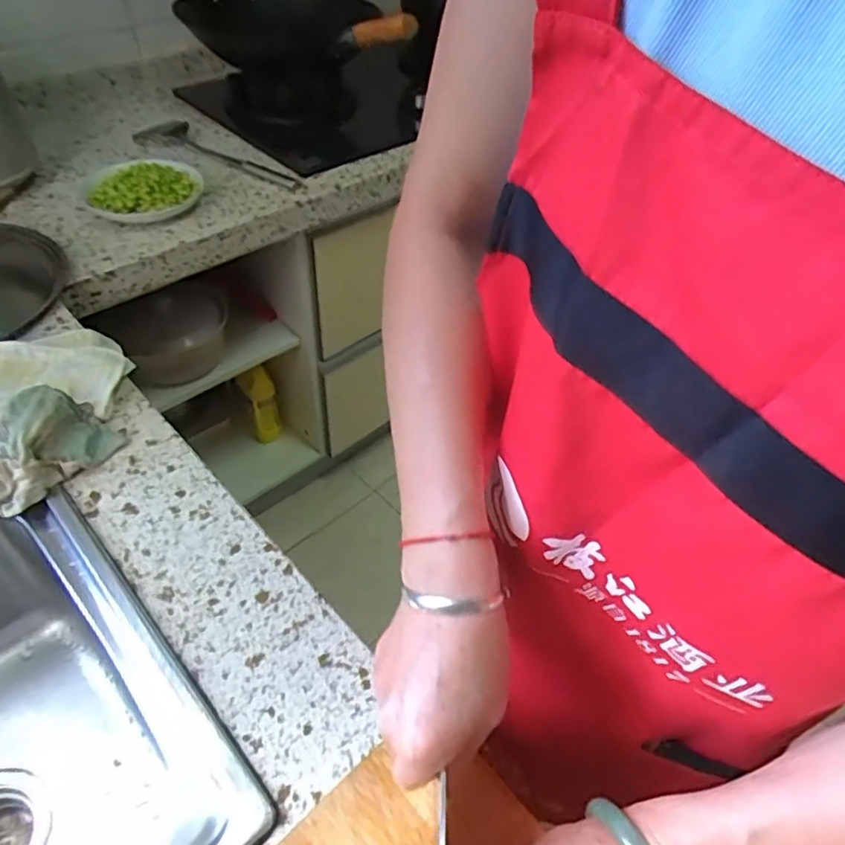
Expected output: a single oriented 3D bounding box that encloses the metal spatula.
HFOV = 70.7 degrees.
[{"bbox_3d":[-0.362,-0.460,0.995,0.272,0.036,0.096,18,49,12],"label":"metal spatula"}]

